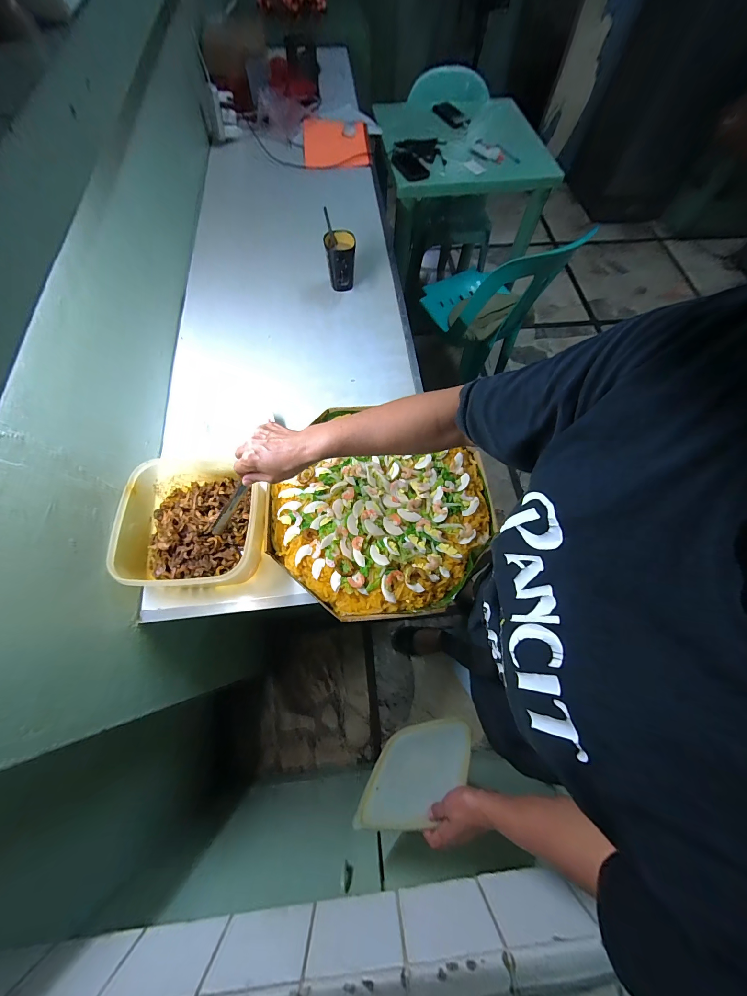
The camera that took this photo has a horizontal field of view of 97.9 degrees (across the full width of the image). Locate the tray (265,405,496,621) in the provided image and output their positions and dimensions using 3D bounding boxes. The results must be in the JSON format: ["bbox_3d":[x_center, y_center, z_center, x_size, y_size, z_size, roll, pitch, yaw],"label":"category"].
[{"bbox_3d":[0.011,0.001,0.600,0.397,0.037,0.392,-6,64,-5],"label":"tray"}]

